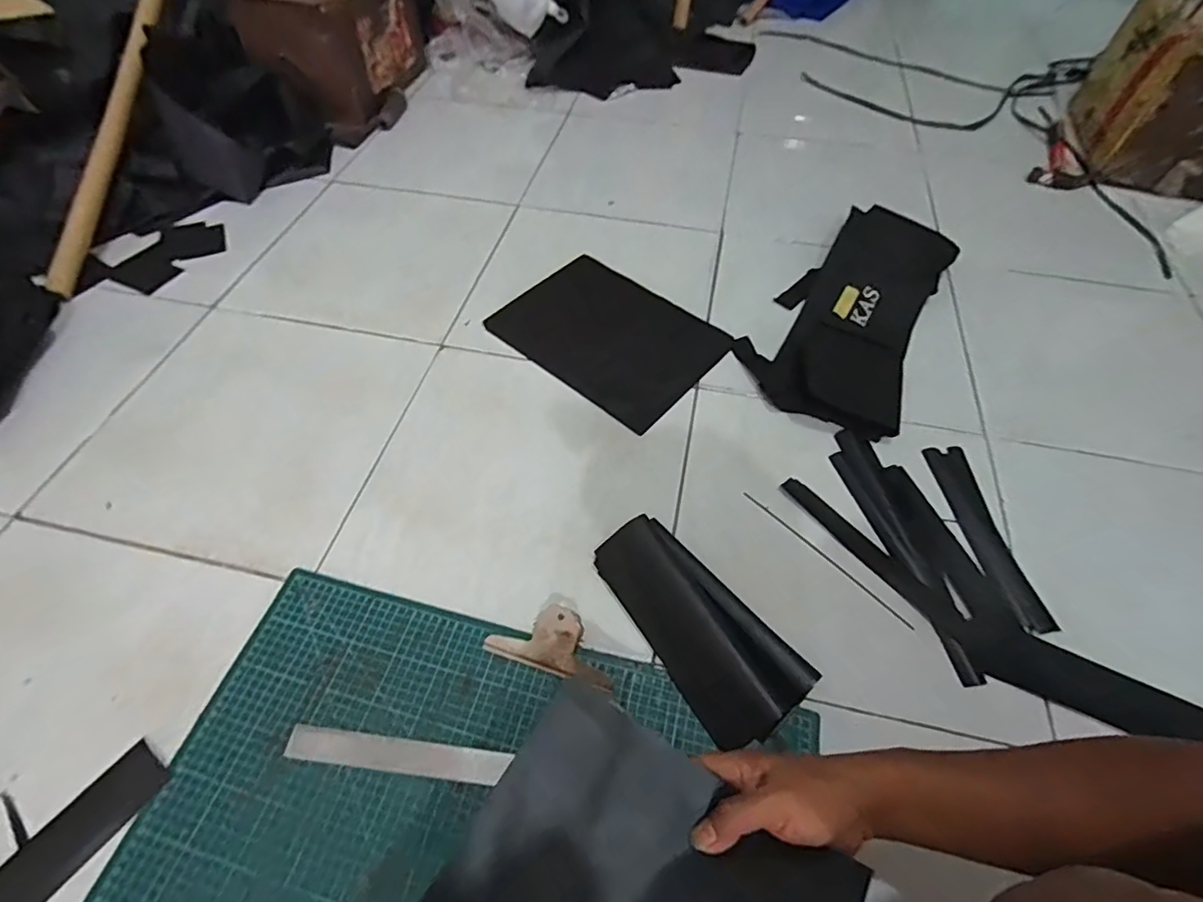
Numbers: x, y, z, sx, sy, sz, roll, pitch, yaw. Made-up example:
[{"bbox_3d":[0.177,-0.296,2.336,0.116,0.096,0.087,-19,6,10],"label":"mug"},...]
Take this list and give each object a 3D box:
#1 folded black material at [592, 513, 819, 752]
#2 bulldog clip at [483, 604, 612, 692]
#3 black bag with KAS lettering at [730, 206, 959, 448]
[{"bbox_3d":[0.096,0.181,0.584,0.114,0.040,0.249,-35,62,-22],"label":"folded black material"},{"bbox_3d":[-0.051,0.195,0.575,0.134,0.035,0.063,14,56,9],"label":"bulldog clip"},{"bbox_3d":[0.396,-0.237,0.874,0.243,0.050,0.477,25,59,16],"label":"black bag with KAS lettering"}]

